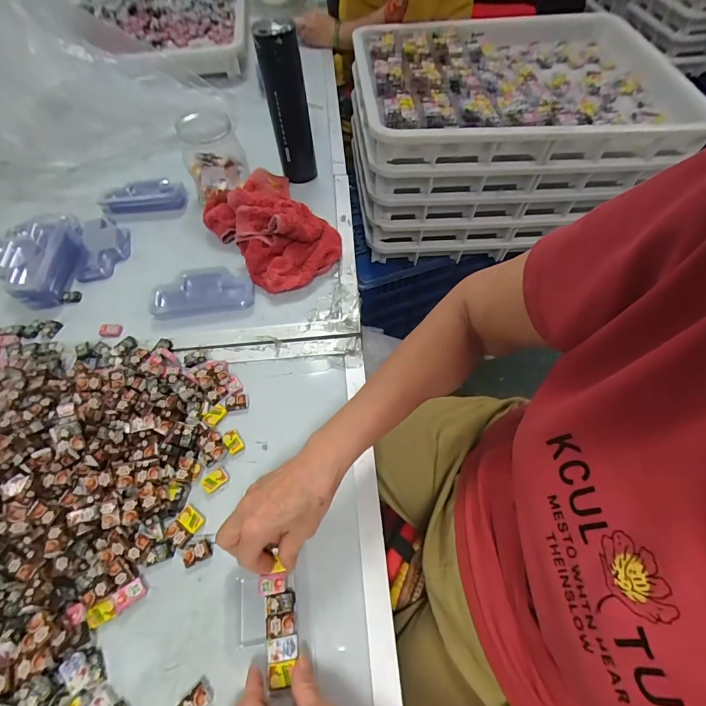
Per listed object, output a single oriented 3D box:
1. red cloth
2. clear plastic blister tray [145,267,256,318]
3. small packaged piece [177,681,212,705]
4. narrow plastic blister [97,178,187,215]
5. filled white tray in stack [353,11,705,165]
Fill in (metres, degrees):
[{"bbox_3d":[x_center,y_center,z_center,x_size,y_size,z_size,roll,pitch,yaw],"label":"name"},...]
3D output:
[{"bbox_3d":[-0.119,-0.207,0.585,0.167,0.077,0.233,-35,63,-19],"label":"red cloth"},{"bbox_3d":[-0.214,-0.091,0.540,0.135,0.019,0.072,-10,58,-5],"label":"clear plastic blister tray"},{"bbox_3d":[-0.134,0.294,0.319,0.017,0.009,0.024,39,66,23],"label":"small packaged piece"},{"bbox_3d":[-0.360,-0.271,0.660,0.138,0.021,0.069,-6,57,-2],"label":"narrow plastic blister"},{"bbox_3d":[0.332,-0.574,0.789,0.650,0.078,0.482,-6,57,-2],"label":"filled white tray in stack"}]

